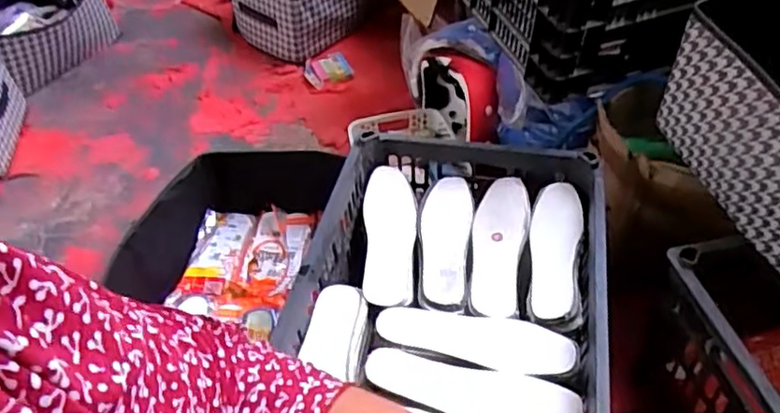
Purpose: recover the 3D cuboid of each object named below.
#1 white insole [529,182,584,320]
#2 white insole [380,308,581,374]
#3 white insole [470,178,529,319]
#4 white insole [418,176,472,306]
[{"bbox_3d":[0.209,0.049,0.813,0.061,0.028,0.212,11,42,9],"label":"white insole"},{"bbox_3d":[0.093,0.150,0.729,0.217,0.012,0.072,2,40,11],"label":"white insole"},{"bbox_3d":[0.139,0.047,0.829,0.066,0.037,0.219,11,42,9],"label":"white insole"},{"bbox_3d":[0.071,0.034,0.846,0.067,0.019,0.222,8,41,5],"label":"white insole"}]

